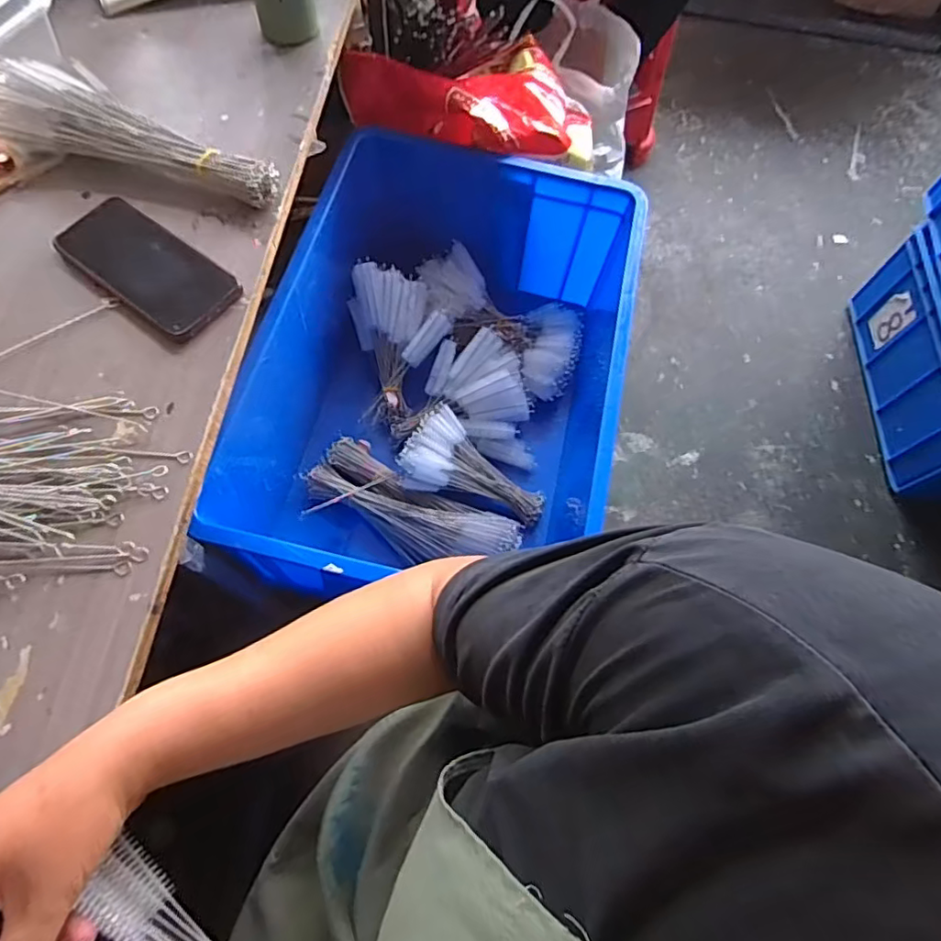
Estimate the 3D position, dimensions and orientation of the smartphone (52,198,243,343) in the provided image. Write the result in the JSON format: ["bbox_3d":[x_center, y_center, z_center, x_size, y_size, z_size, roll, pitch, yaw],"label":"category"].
[{"bbox_3d":[-0.287,-0.178,0.517,0.163,0.019,0.073,34,69,11],"label":"smartphone"}]

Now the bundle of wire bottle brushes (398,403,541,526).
[{"bbox_3d":[0.007,0.005,0.826,0.213,0.055,0.124,30,67,-11],"label":"bundle of wire bottle brushes"}]

